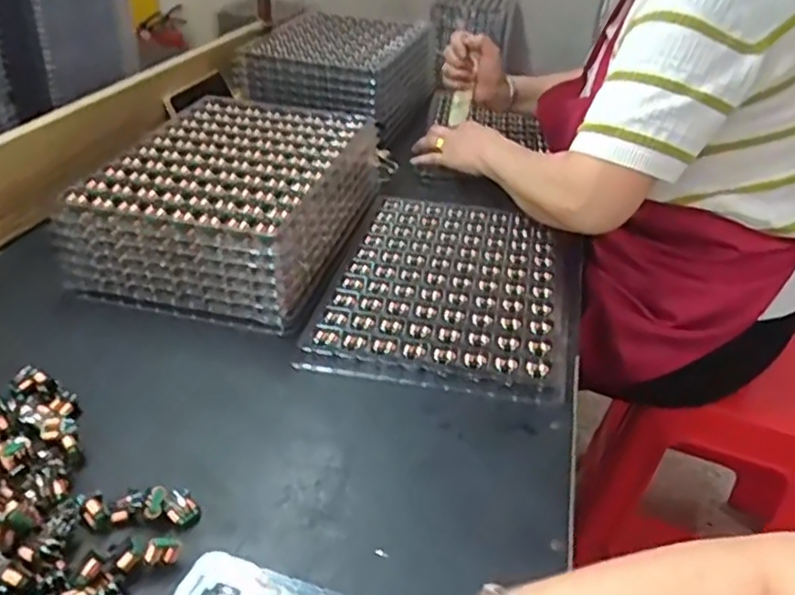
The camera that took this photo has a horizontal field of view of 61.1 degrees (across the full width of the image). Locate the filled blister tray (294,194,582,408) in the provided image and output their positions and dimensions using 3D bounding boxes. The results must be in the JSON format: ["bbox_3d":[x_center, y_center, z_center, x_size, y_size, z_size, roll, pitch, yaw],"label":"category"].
[{"bbox_3d":[0.065,-0.019,0.725,0.255,0.023,0.336,11,35,9],"label":"filled blister tray"}]

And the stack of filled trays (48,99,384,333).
[{"bbox_3d":[-0.177,-0.125,0.779,0.246,0.088,0.347,11,35,9],"label":"stack of filled trays"}]

